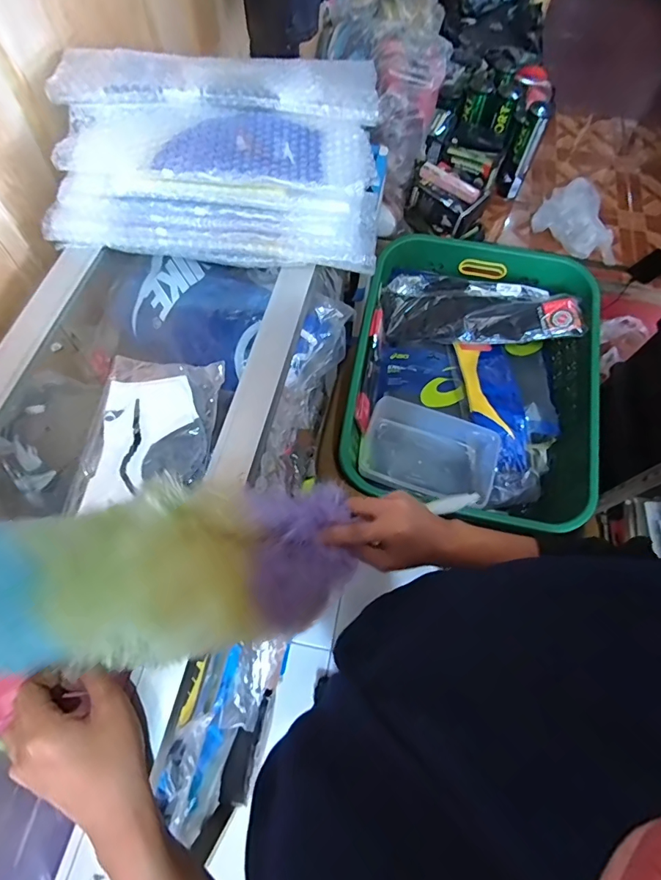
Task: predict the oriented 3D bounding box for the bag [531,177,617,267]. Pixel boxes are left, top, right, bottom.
[{"bbox_3d":[0.794,-0.679,1.382,0.158,0.128,0.269,-41,72,-19],"label":"bag"}]

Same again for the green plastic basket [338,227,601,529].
[{"bbox_3d":[0.267,-0.118,0.860,0.428,0.160,0.531,12,64,4],"label":"green plastic basket"}]

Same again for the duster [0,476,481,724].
[{"bbox_3d":[-0.124,0.104,0.347,0.305,0.080,0.122,-5,64,-21],"label":"duster"}]

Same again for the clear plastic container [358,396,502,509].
[{"bbox_3d":[0.177,0.027,0.795,0.234,0.076,0.147,15,65,5],"label":"clear plastic container"}]

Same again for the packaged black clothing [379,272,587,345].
[{"bbox_3d":[0.301,-0.272,0.913,0.381,0.077,0.138,8,64,2],"label":"packaged black clothing"}]

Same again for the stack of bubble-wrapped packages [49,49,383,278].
[{"bbox_3d":[-0.127,-0.349,0.540,0.364,0.114,0.229,5,64,0],"label":"stack of bubble-wrapped packages"}]

